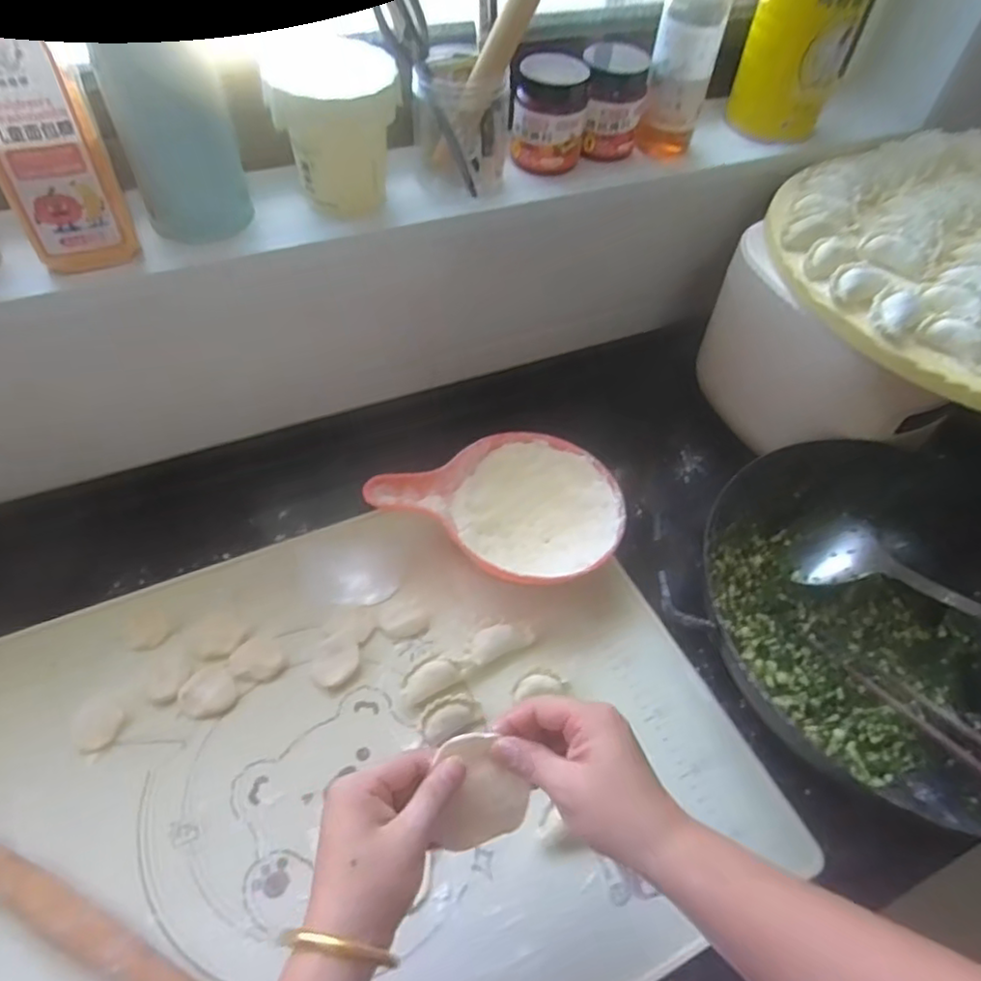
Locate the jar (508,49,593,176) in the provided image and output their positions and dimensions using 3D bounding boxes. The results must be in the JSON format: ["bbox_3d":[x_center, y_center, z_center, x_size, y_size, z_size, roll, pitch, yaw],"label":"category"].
[{"bbox_3d":[0.058,-0.358,0.622,0.063,0.084,0.059,2,52,-2],"label":"jar"}]

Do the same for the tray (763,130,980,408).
[{"bbox_3d":[0.470,-0.216,0.605,0.385,0.041,0.381,-34,61,-26],"label":"tray"}]

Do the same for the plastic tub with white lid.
[{"bbox_3d":[-0.126,-0.303,0.553,0.104,0.118,0.083,-8,53,-9],"label":"plastic tub with white lid"}]

